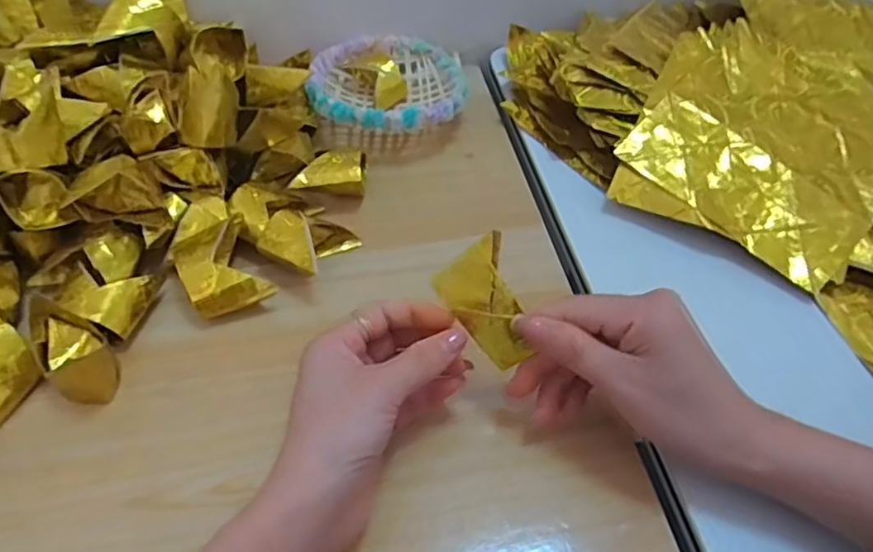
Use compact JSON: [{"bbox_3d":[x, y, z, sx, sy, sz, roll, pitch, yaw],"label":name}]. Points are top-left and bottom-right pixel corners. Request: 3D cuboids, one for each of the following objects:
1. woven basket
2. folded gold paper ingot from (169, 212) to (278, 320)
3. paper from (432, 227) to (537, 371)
[{"bbox_3d":[-0.037,-0.147,0.503,0.113,0.039,0.124,2,52,1],"label":"woven basket"},{"bbox_3d":[-0.129,-0.003,0.390,0.047,0.035,0.062,-25,56,-19],"label":"folded gold paper ingot"},{"bbox_3d":[0.029,0.014,0.313,0.059,0.042,0.008,53,23,0],"label":"paper"}]

